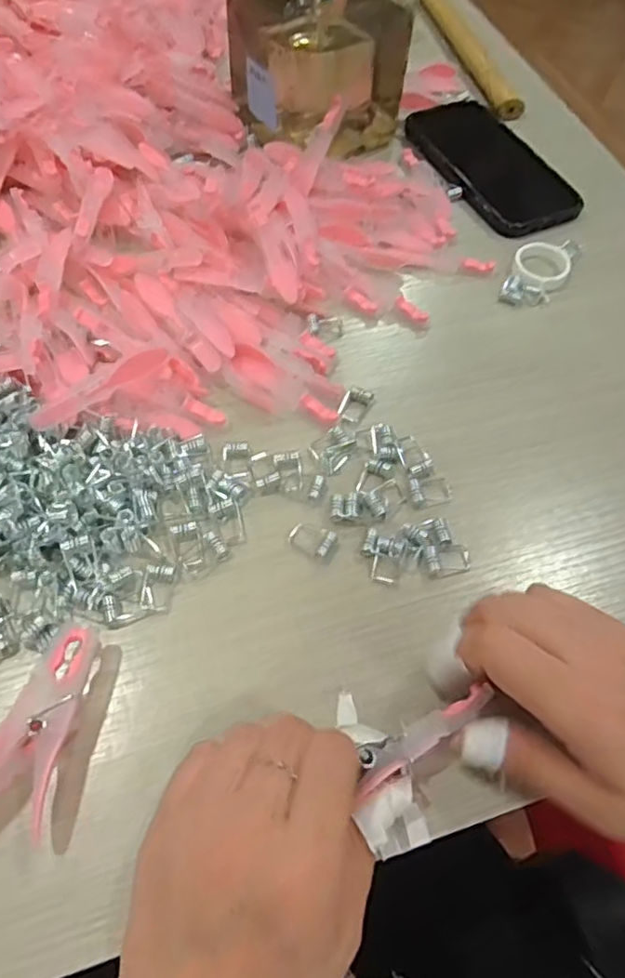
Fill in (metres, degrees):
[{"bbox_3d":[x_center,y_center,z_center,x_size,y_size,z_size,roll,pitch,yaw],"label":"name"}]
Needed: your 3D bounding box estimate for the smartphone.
[{"bbox_3d":[0.135,-0.252,0.476,0.077,0.008,0.155,-19,62,-15],"label":"smartphone"}]

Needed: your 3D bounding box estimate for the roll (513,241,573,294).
[{"bbox_3d":[0.154,-0.150,0.417,0.037,0.010,0.041,29,61,13],"label":"roll"}]

